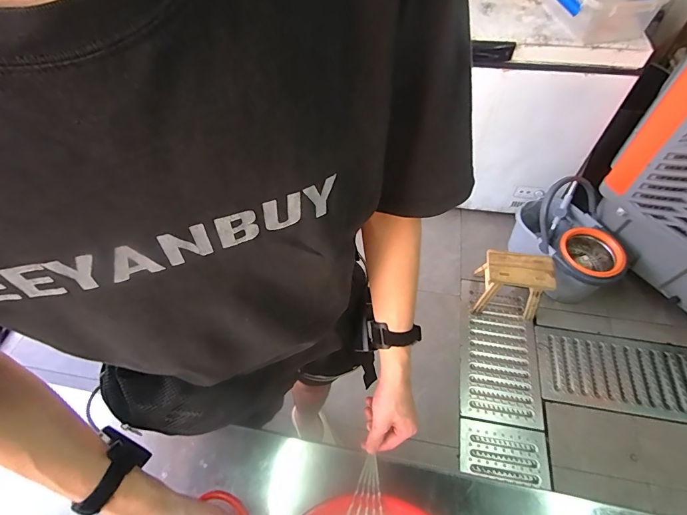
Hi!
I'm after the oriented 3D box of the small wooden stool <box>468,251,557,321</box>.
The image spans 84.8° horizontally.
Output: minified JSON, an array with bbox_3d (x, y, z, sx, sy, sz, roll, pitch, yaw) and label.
[{"bbox_3d":[0.661,0.107,1.483,0.240,0.231,0.189,12,57,10],"label":"small wooden stool"}]

